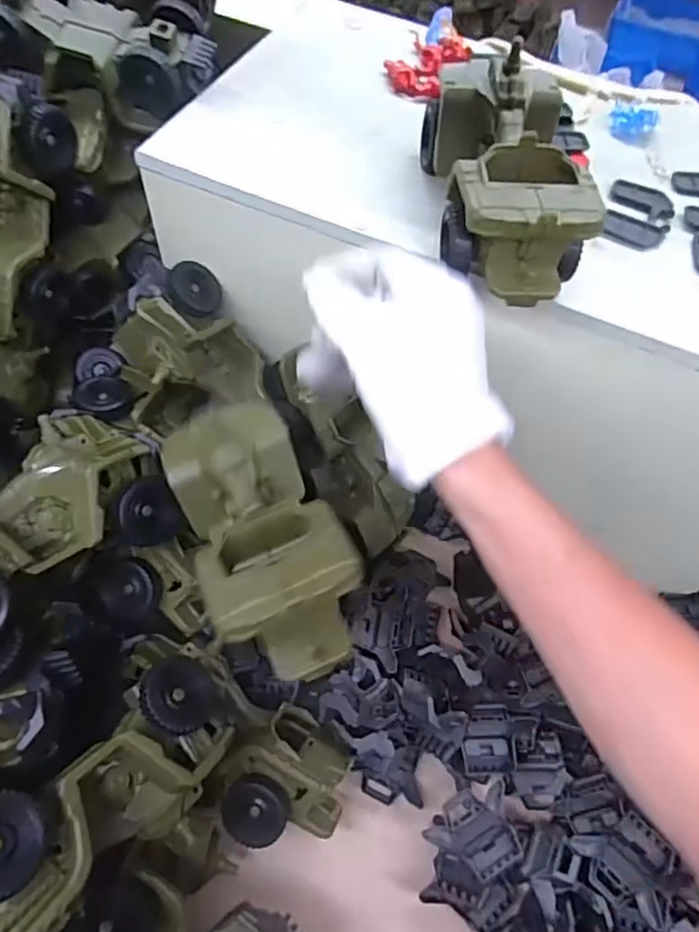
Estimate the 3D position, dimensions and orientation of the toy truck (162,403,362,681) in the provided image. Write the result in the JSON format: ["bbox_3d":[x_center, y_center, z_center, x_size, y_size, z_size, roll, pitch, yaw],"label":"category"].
[{"bbox_3d":[-0.054,0.033,0.357,0.078,0.044,0.181,-18,45,-14],"label":"toy truck"}]

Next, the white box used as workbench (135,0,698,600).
[{"bbox_3d":[0.150,-0.172,0.549,0.619,0.238,0.288,23,61,9],"label":"white box used as workbench"}]

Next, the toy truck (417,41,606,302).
[{"bbox_3d":[0.095,-0.175,0.386,0.087,0.079,0.173,-1,60,-5],"label":"toy truck"}]

